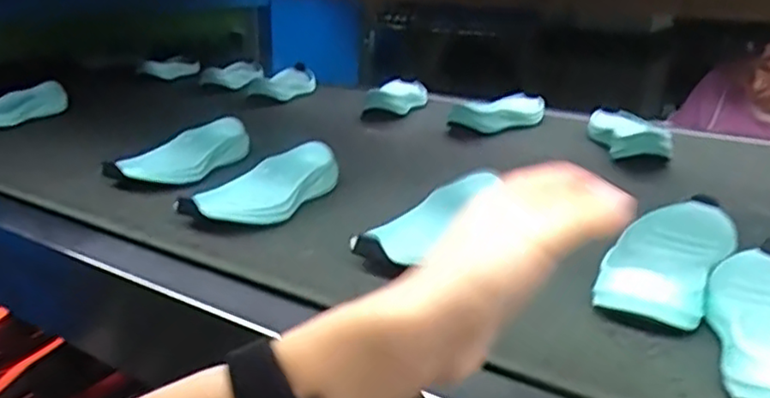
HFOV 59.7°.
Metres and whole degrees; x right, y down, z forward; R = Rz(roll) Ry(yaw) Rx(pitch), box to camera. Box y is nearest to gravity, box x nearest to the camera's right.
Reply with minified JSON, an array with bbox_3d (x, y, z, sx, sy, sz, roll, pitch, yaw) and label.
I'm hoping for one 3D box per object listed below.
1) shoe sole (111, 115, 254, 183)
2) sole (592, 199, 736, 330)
[{"bbox_3d":[-0.221,-0.047,0.743,0.072,0.040,0.182,15,29,35],"label":"shoe sole"},{"bbox_3d":[0.216,0.043,0.512,0.073,0.027,0.185,14,28,32],"label":"sole"}]

